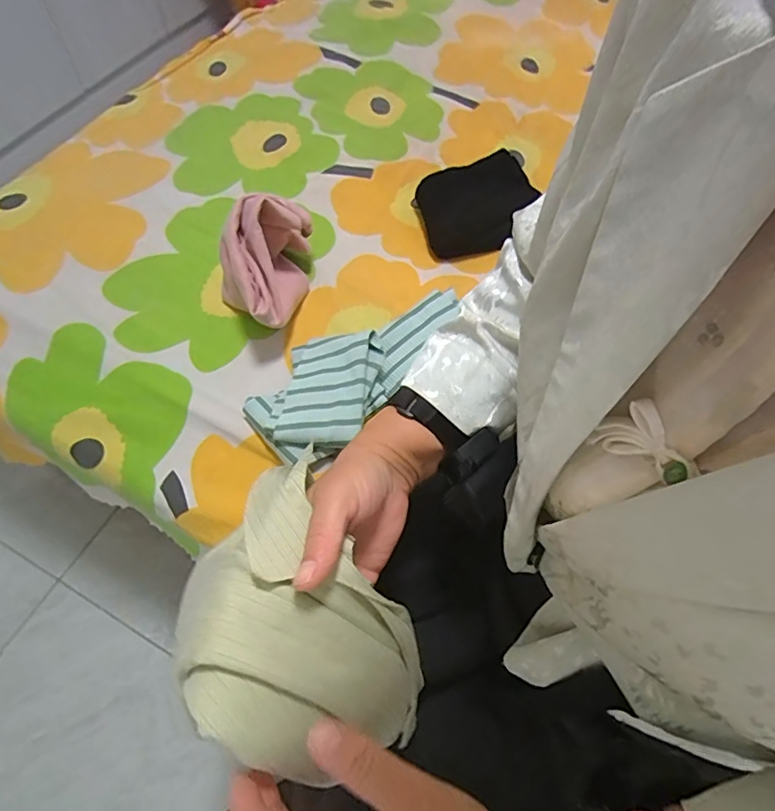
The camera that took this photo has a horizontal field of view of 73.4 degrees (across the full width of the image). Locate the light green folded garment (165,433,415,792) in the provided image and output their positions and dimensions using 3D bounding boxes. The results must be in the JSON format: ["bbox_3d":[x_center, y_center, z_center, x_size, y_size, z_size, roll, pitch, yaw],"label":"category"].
[{"bbox_3d":[-0.055,0.121,0.298,0.113,0.077,0.154,-25,62,-15],"label":"light green folded garment"}]

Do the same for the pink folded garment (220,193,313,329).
[{"bbox_3d":[-0.151,-0.171,0.666,0.136,0.134,0.153,-15,62,-9],"label":"pink folded garment"}]

